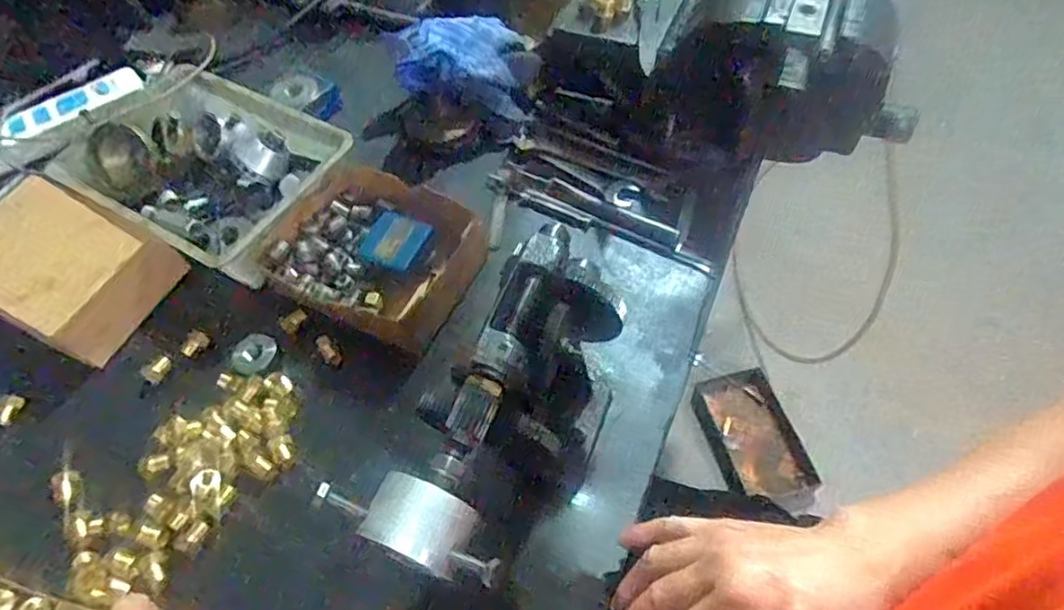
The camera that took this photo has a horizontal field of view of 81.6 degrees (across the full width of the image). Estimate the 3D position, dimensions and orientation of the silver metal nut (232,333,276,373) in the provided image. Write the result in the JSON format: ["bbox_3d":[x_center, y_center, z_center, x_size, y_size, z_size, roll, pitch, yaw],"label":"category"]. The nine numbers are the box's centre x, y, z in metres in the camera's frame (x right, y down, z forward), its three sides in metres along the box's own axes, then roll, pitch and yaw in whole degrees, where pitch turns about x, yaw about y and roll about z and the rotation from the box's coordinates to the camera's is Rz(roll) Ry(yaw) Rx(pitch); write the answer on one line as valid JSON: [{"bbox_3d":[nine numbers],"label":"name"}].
[{"bbox_3d":[-0.233,0.040,0.515,0.032,0.006,0.035,4,62,-8],"label":"silver metal nut"}]

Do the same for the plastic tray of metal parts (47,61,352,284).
[{"bbox_3d":[-0.310,-0.131,0.589,0.252,0.056,0.169,27,65,18],"label":"plastic tray of metal parts"}]

